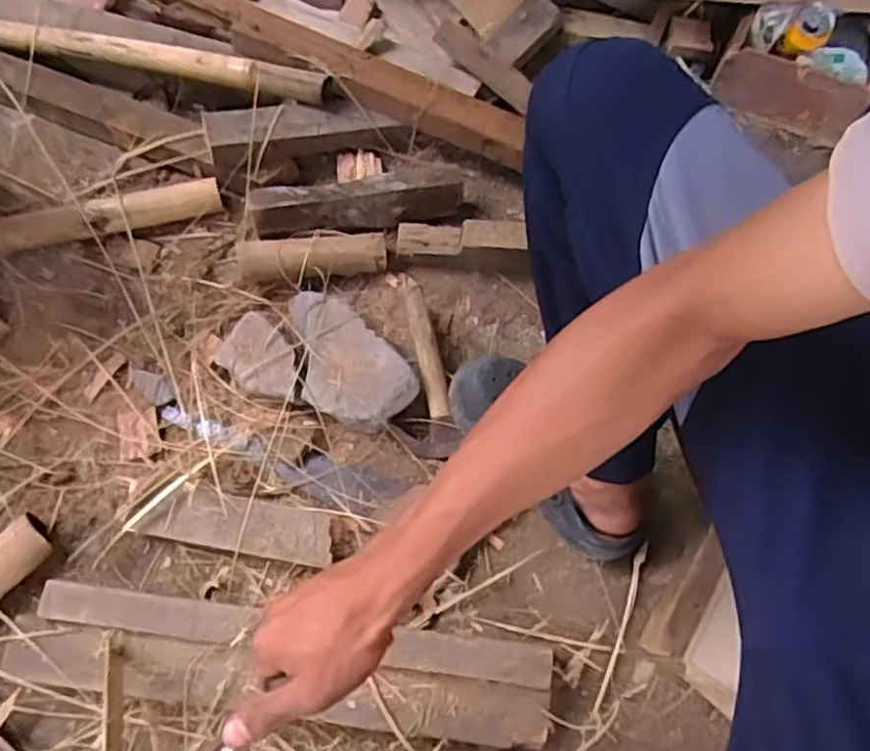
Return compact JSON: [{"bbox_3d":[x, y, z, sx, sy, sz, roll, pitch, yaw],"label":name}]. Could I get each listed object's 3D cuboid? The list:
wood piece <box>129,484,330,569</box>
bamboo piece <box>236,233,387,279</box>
[{"bbox_3d":[-0.223,0.166,0.789,0.221,0.032,0.061,10,69,1],"label":"wood piece"},{"bbox_3d":[-0.154,-0.151,0.881,0.182,0.032,0.050,-5,69,-4],"label":"bamboo piece"}]

